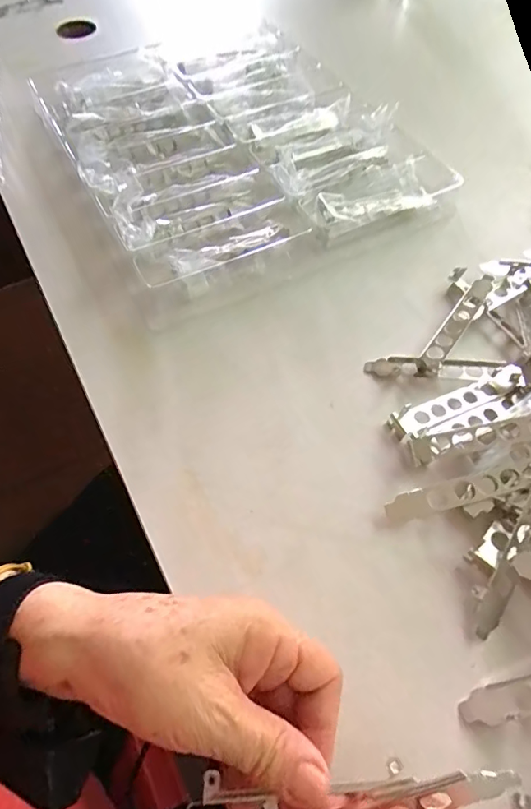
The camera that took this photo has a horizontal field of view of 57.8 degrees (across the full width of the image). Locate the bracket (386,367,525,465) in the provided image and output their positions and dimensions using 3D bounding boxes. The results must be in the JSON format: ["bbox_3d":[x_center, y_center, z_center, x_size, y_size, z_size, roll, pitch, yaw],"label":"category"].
[{"bbox_3d":[0.150,0.005,0.359,0.106,0.023,0.044,-22,60,-12],"label":"bracket"}]

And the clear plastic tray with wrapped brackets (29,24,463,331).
[{"bbox_3d":[-0.047,-0.304,0.547,0.345,0.054,0.416,-25,61,-13],"label":"clear plastic tray with wrapped brackets"}]

